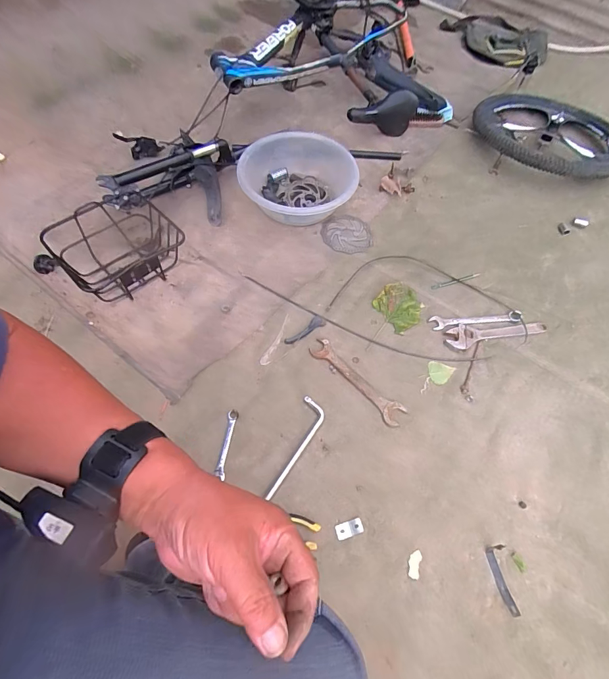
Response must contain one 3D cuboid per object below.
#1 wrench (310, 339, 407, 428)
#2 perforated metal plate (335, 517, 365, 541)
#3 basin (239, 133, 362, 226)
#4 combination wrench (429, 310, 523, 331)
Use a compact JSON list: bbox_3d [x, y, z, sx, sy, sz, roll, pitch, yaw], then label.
[{"bbox_3d":[0.123,0.097,0.863,0.262,0.004,0.055,42,70,17],"label":"wrench"},{"bbox_3d":[0.088,0.371,0.719,0.055,0.004,0.028,-14,65,-8],"label":"perforated metal plate"},{"bbox_3d":[-0.013,-0.470,1.100,0.348,0.104,0.310,-13,65,-8],"label":"basin"},{"bbox_3d":[0.455,-0.054,0.973,0.247,0.011,0.043,-5,64,-4],"label":"combination wrench"}]

